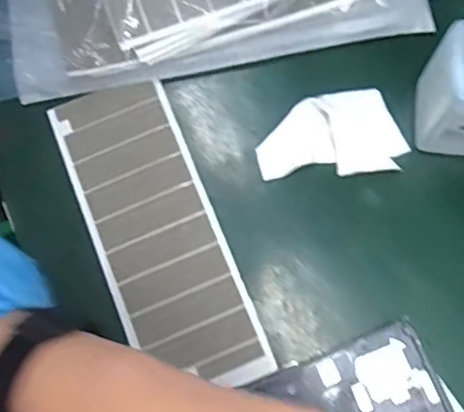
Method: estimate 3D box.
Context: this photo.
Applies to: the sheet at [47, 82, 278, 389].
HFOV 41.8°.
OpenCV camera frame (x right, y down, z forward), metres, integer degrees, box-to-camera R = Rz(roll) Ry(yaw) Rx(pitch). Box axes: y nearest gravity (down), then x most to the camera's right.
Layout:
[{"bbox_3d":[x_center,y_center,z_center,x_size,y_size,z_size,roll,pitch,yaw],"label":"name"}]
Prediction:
[{"bbox_3d":[-0.048,0.018,0.391,0.075,0.006,0.206,-22,78,-2],"label":"sheet"}]

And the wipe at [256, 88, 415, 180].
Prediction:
[{"bbox_3d":[0.063,-0.046,0.396,0.092,0.010,0.054,-6,76,0],"label":"wipe"}]

